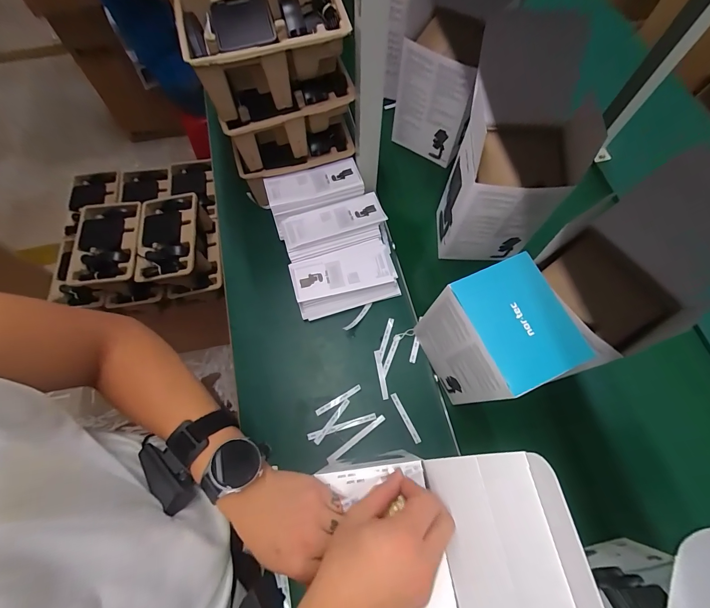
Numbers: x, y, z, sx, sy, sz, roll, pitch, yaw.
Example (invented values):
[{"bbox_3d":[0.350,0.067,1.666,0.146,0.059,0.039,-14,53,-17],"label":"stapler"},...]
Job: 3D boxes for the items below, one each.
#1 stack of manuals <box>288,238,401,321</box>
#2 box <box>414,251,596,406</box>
[{"bbox_3d":[-0.020,-0.047,0.651,0.188,0.050,0.108,-16,72,-8],"label":"stack of manuals"},{"bbox_3d":[0.186,0.056,0.509,0.106,0.244,0.142,-24,73,-11],"label":"box"}]

